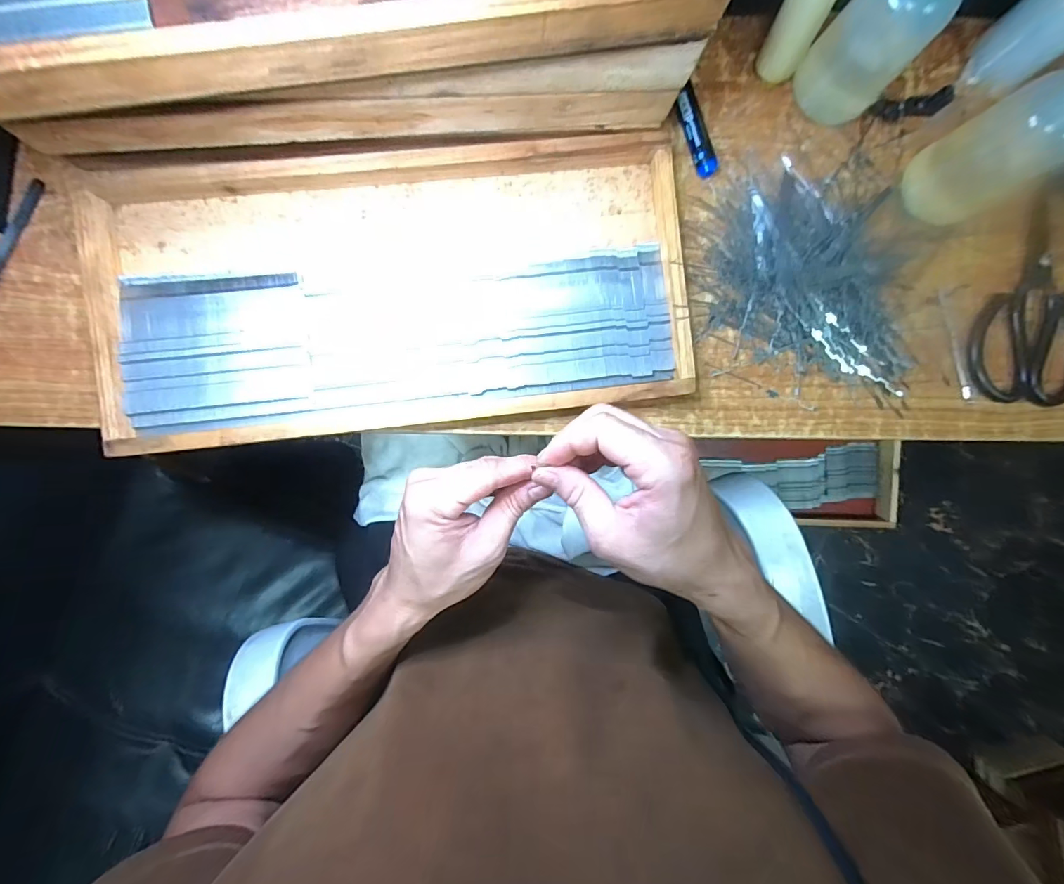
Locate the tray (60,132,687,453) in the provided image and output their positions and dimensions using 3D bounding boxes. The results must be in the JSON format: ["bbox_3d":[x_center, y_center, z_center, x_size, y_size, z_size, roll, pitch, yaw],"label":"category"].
[{"bbox_3d":[-0.097,-0.106,0.337,0.424,0.029,0.188,-8,91,-4],"label":"tray"}]

